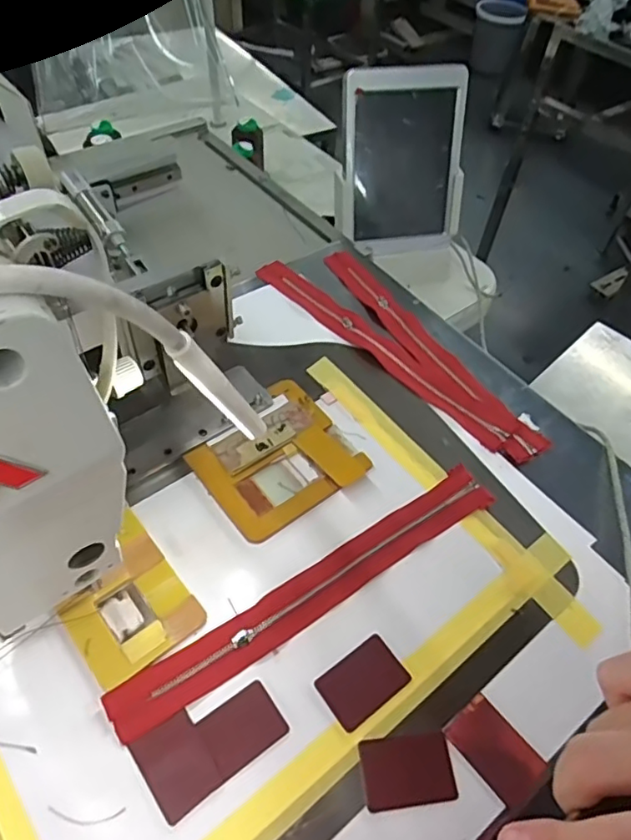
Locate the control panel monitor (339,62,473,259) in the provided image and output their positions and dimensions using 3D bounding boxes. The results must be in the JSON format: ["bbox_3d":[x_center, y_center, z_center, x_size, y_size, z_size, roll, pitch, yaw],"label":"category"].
[{"bbox_3d":[0.108,-0.313,0.711,0.150,0.205,0.024,-9,36,-10],"label":"control panel monitor"}]

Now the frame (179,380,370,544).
[{"bbox_3d":[-0.032,0.026,0.449,0.112,0.008,0.106,-30,60,-24],"label":"frame"}]

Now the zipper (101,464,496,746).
[{"bbox_3d":[0.005,0.111,0.390,0.290,0.006,0.033,-28,59,-23],"label":"zipper"}]

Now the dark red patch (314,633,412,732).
[{"bbox_3d":[0.030,0.160,0.356,0.051,0.004,0.035,-29,60,-24],"label":"dark red patch"}]

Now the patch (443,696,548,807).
[{"bbox_3d":[0.105,0.190,0.339,0.034,0.004,0.051,-32,61,-25],"label":"patch"}]

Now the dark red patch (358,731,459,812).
[{"bbox_3d":[0.052,0.199,0.330,0.052,0.004,0.034,-4,53,-7],"label":"dark red patch"}]

